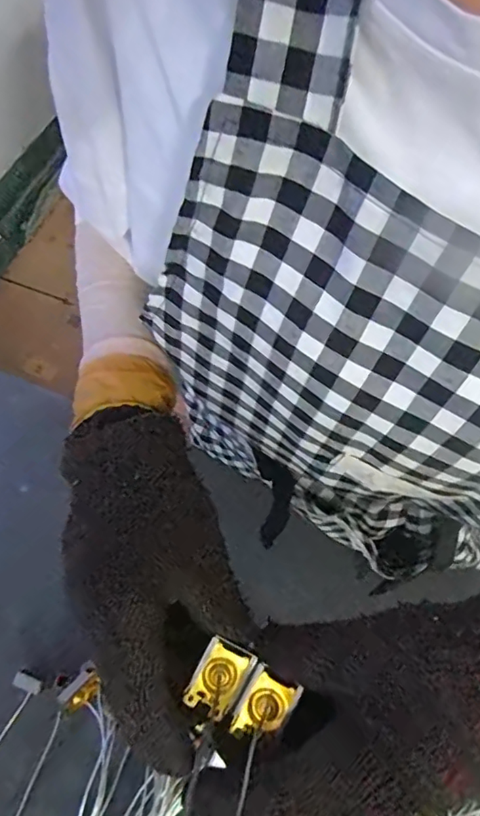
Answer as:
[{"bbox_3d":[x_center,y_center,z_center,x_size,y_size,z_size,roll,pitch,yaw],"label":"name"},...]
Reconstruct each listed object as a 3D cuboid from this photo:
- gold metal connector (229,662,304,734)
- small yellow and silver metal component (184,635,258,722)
[{"bbox_3d":[0.012,0.148,0.264,0.024,0.004,0.034,28,84,18],"label":"gold metal connector"},{"bbox_3d":[-0.010,0.136,0.269,0.025,0.009,0.034,28,78,3],"label":"small yellow and silver metal component"}]

